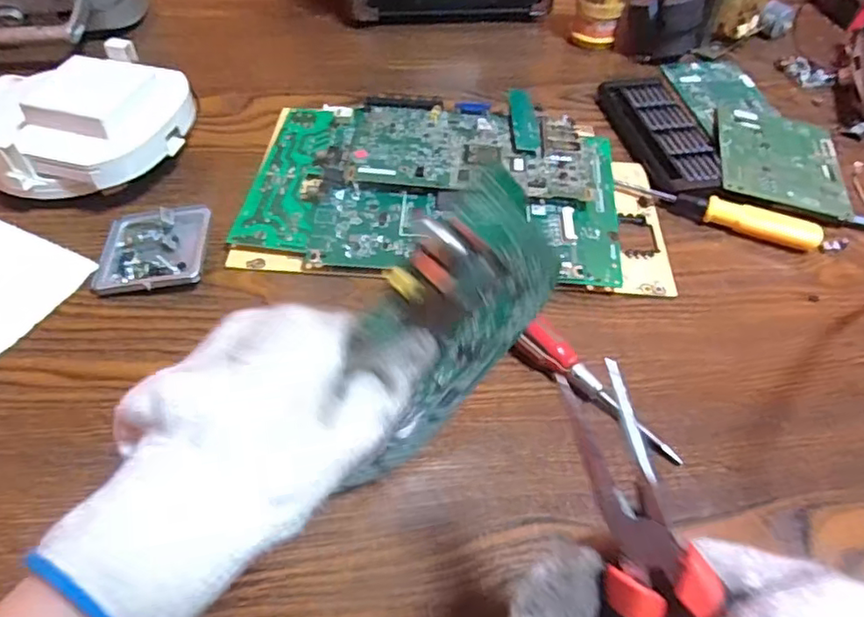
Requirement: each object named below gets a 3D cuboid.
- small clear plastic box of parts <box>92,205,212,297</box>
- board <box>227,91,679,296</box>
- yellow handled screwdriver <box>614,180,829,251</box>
[{"bbox_3d":[-0.186,-0.040,0.399,0.067,0.011,0.066,-4,55,-7],"label":"small clear plastic box of parts"},{"bbox_3d":[0.019,-0.098,0.449,0.301,0.023,0.178,3,54,-2],"label":"board"},{"bbox_3d":[0.213,-0.076,0.444,0.146,0.020,0.017,20,56,10],"label":"yellow handled screwdriver"}]

